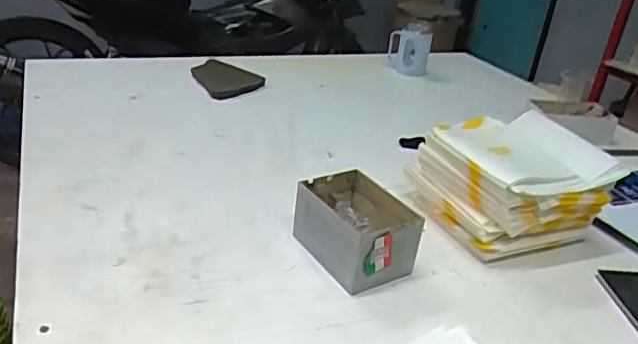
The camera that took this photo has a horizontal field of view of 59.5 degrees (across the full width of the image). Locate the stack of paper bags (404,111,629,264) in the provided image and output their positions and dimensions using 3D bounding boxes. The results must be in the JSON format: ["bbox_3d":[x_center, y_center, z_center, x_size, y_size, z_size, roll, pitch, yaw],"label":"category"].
[{"bbox_3d":[0.267,0.017,0.795,0.222,0.120,0.202,-4,28,-21],"label":"stack of paper bags"}]

